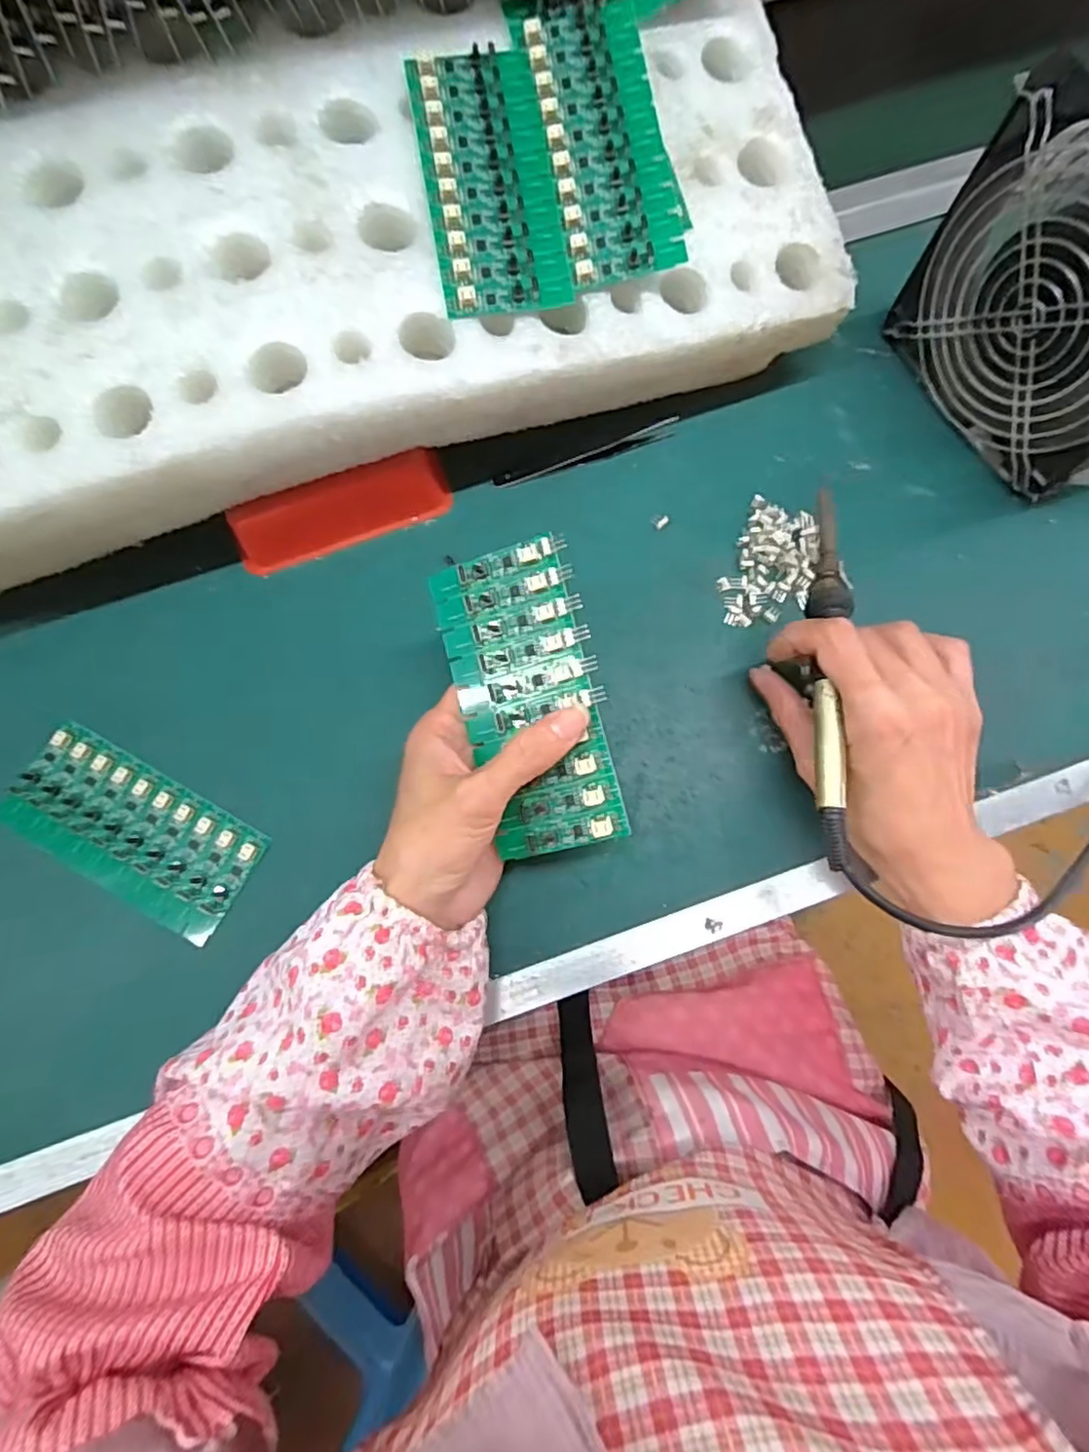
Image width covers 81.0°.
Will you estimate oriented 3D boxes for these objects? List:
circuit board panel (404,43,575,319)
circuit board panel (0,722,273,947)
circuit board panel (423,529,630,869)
[{"bbox_3d":[-0.028,-0.268,0.312,0.060,0.008,0.133,-10,83,-6],"label":"circuit board panel"},{"bbox_3d":[-0.220,0.056,0.340,0.134,0.010,0.065,28,75,6],"label":"circuit board panel"},{"bbox_3d":[-0.007,-0.012,0.290,0.066,0.007,0.136,-15,88,17],"label":"circuit board panel"}]

